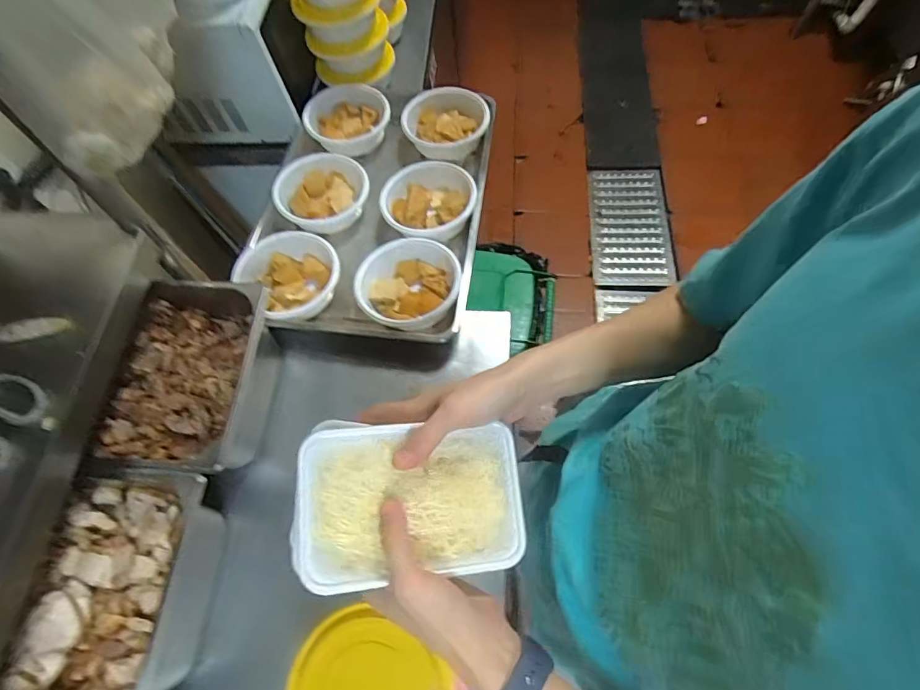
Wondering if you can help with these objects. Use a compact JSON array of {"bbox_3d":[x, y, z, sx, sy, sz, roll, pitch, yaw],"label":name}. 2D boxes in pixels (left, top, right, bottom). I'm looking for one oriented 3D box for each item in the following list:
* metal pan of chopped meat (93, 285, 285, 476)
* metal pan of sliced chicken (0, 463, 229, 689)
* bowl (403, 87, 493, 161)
[{"bbox_3d":[-0.366,0.049,0.671,0.184,0.108,0.263,3,65,4],"label":"metal pan of chopped meat"},{"bbox_3d":[-0.395,0.294,0.558,0.209,0.122,0.268,1,65,4],"label":"metal pan of sliced chicken"},{"bbox_3d":[-0.032,-0.446,0.981,0.165,0.074,0.156,-1,65,3],"label":"bowl"}]

